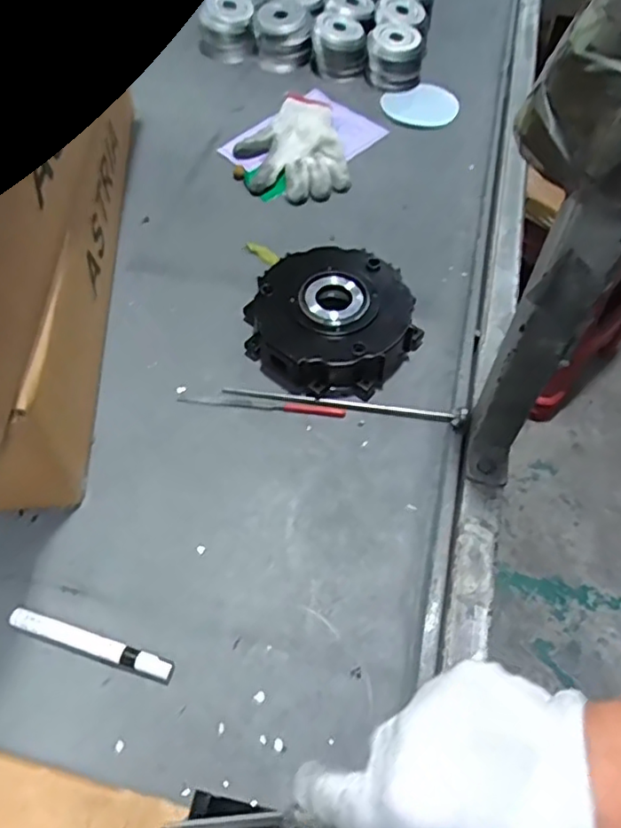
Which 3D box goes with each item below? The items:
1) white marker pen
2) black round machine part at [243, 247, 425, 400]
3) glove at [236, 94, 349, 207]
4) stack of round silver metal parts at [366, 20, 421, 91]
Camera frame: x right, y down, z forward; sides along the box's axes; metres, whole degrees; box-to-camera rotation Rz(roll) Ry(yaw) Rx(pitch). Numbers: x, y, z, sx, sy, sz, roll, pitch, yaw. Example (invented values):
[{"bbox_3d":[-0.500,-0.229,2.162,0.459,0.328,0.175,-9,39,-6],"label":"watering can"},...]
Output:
[{"bbox_3d":[-0.182,0.189,0.509,0.142,0.011,0.015,16,58,8],"label":"white marker pen"},{"bbox_3d":[0.023,-0.105,0.676,0.173,0.057,0.172,1,57,-1],"label":"black round machine part"},{"bbox_3d":[-0.025,-0.368,0.852,0.142,0.033,0.186,-10,58,-8],"label":"glove"},{"bbox_3d":[0.131,-0.556,0.955,0.086,0.078,0.072,9,58,4],"label":"stack of round silver metal parts"}]

